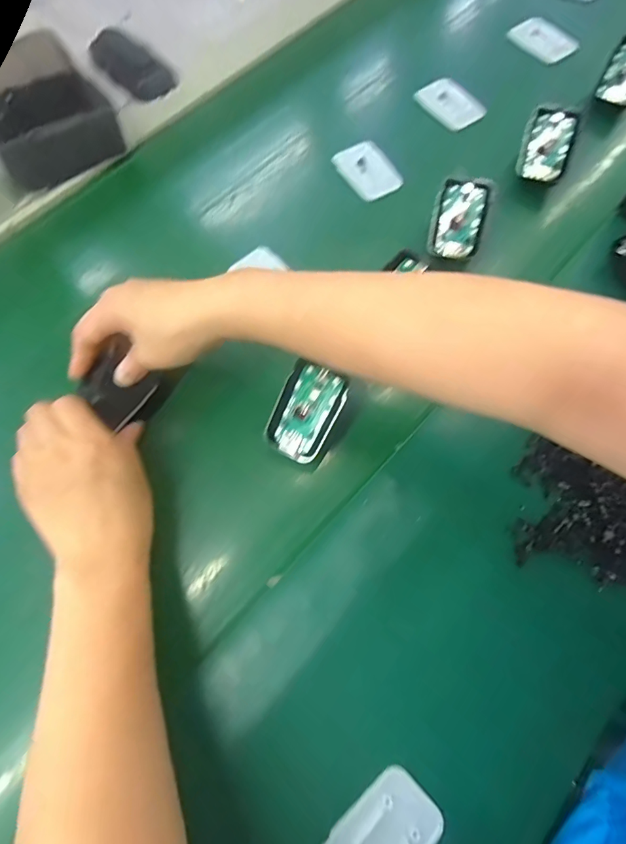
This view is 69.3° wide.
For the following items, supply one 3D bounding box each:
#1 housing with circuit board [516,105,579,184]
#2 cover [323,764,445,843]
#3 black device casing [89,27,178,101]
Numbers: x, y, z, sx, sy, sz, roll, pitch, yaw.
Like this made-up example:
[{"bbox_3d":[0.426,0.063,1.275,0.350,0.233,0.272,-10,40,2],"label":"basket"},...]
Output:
[{"bbox_3d":[0.216,-0.257,0.420,0.042,0.013,0.070,17,88,13],"label":"housing with circuit board"},{"bbox_3d":[0.039,0.239,0.256,0.070,0.004,0.045,-43,75,-12],"label":"cover"},{"bbox_3d":[-0.196,-0.387,0.491,0.095,0.031,0.045,41,77,14],"label":"black device casing"}]

